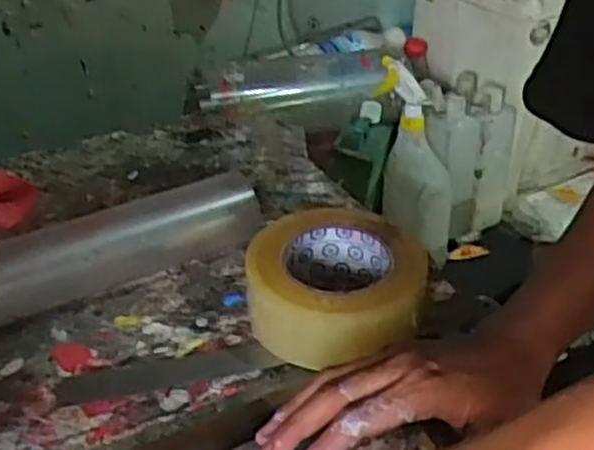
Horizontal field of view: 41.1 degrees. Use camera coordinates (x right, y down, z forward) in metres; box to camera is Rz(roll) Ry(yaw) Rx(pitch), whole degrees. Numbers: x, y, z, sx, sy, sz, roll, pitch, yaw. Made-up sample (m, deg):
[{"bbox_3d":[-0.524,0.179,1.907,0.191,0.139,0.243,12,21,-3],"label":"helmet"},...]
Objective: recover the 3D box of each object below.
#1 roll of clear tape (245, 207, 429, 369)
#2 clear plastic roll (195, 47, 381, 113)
[{"bbox_3d":[0.028,0.047,0.576,0.122,0.073,0.122,0,35,0],"label":"roll of clear tape"},{"bbox_3d":[-0.005,-0.185,0.983,0.245,0.057,0.070,-7,35,-10],"label":"clear plastic roll"}]

